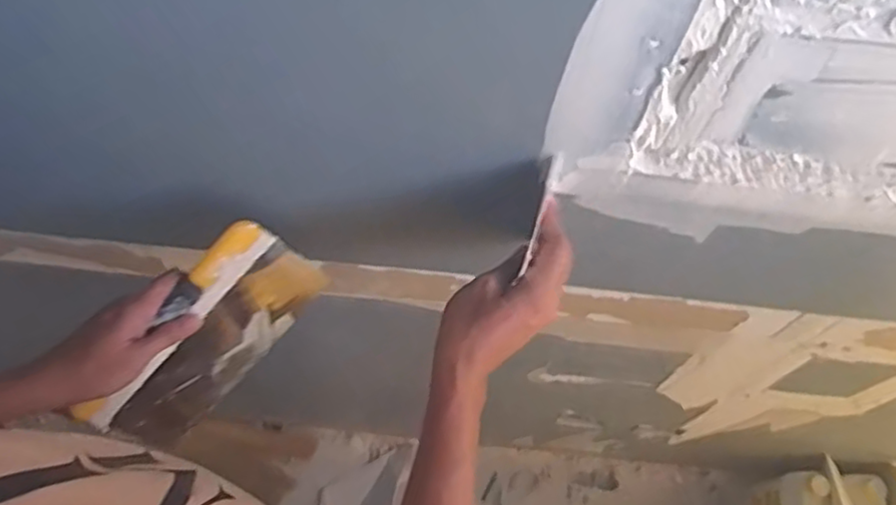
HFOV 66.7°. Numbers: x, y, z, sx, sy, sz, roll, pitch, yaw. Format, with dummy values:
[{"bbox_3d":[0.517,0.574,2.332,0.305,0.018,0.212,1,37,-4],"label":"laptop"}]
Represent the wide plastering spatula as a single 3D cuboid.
[{"bbox_3d":[-0.235,0.088,0.663,0.242,0.131,0.030,-43,41,0],"label":"wide plastering spatula"}]

